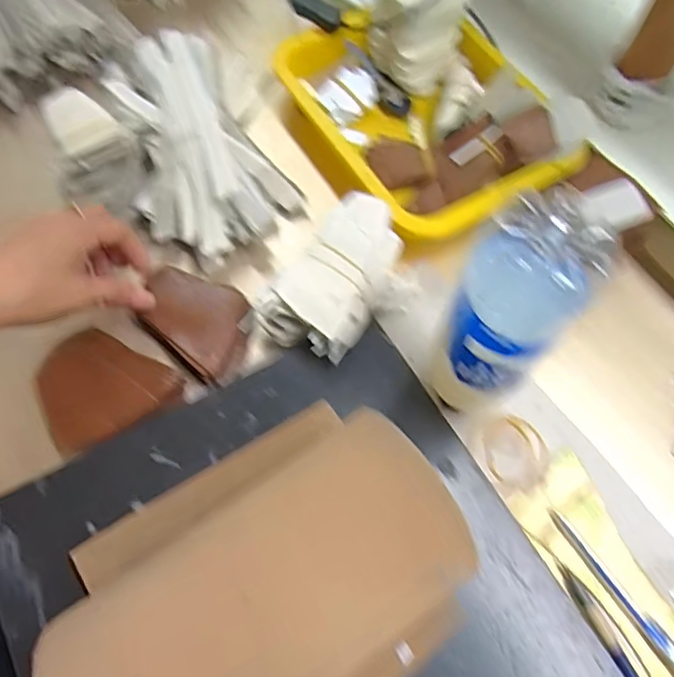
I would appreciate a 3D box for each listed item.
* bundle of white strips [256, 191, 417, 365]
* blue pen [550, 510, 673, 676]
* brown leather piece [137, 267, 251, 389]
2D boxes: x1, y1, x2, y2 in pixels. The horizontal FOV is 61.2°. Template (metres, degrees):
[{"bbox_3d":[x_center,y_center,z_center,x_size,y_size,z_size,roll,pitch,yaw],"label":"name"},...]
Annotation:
[{"bbox_3d":[0.005,-0.040,0.437,0.079,0.054,0.131,33,69,12],"label":"bundle of white strips"},{"bbox_3d":[0.190,0.171,0.370,0.014,0.010,0.135,-29,70,-14],"label":"blue pen"},{"bbox_3d":[-0.110,-0.017,0.439,0.095,0.022,0.068,37,71,15],"label":"brown leather piece"}]

